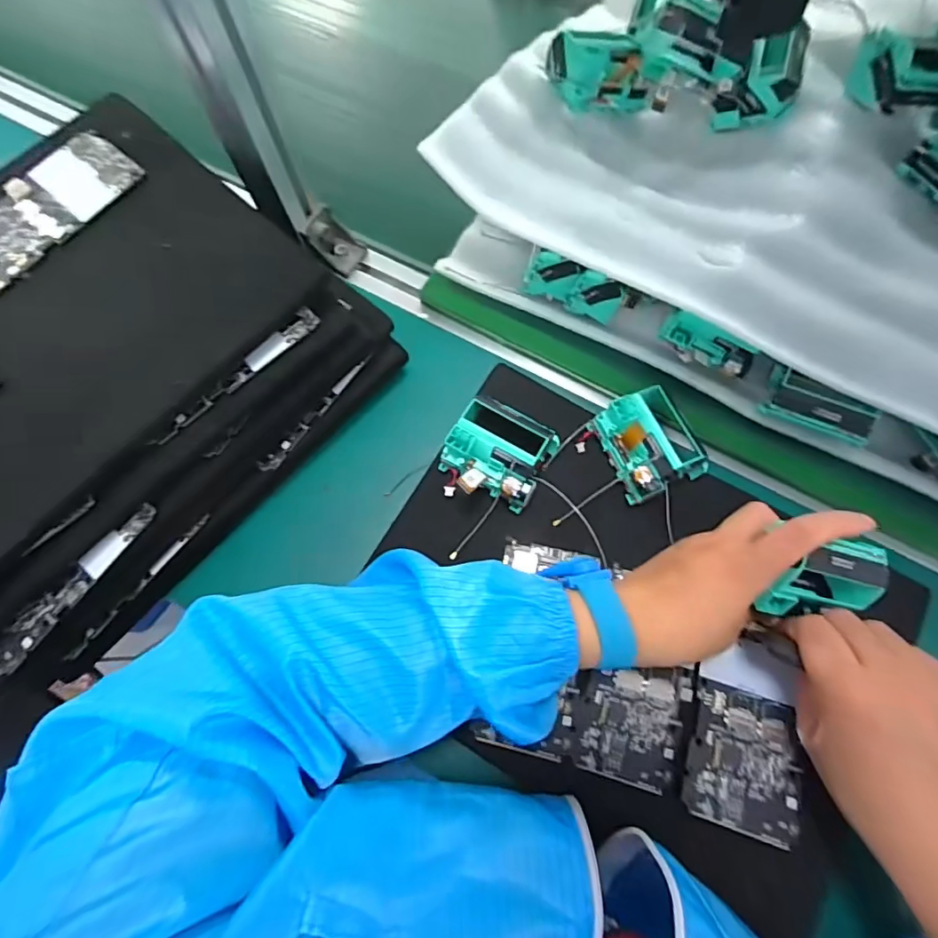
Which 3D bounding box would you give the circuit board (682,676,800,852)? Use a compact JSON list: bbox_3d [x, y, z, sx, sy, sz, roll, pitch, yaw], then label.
[{"bbox_3d":[0.168,0.176,0.321,0.063,0.008,0.076,16,73,7],"label":"circuit board"}]

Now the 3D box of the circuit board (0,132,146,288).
[{"bbox_3d":[-0.292,-0.177,0.362,0.065,0.013,0.130,39,75,14],"label":"circuit board"}]

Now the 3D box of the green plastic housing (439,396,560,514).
[{"bbox_3d":[0.019,-0.010,0.375,0.068,0.032,0.070,28,75,10],"label":"green plastic housing"}]

